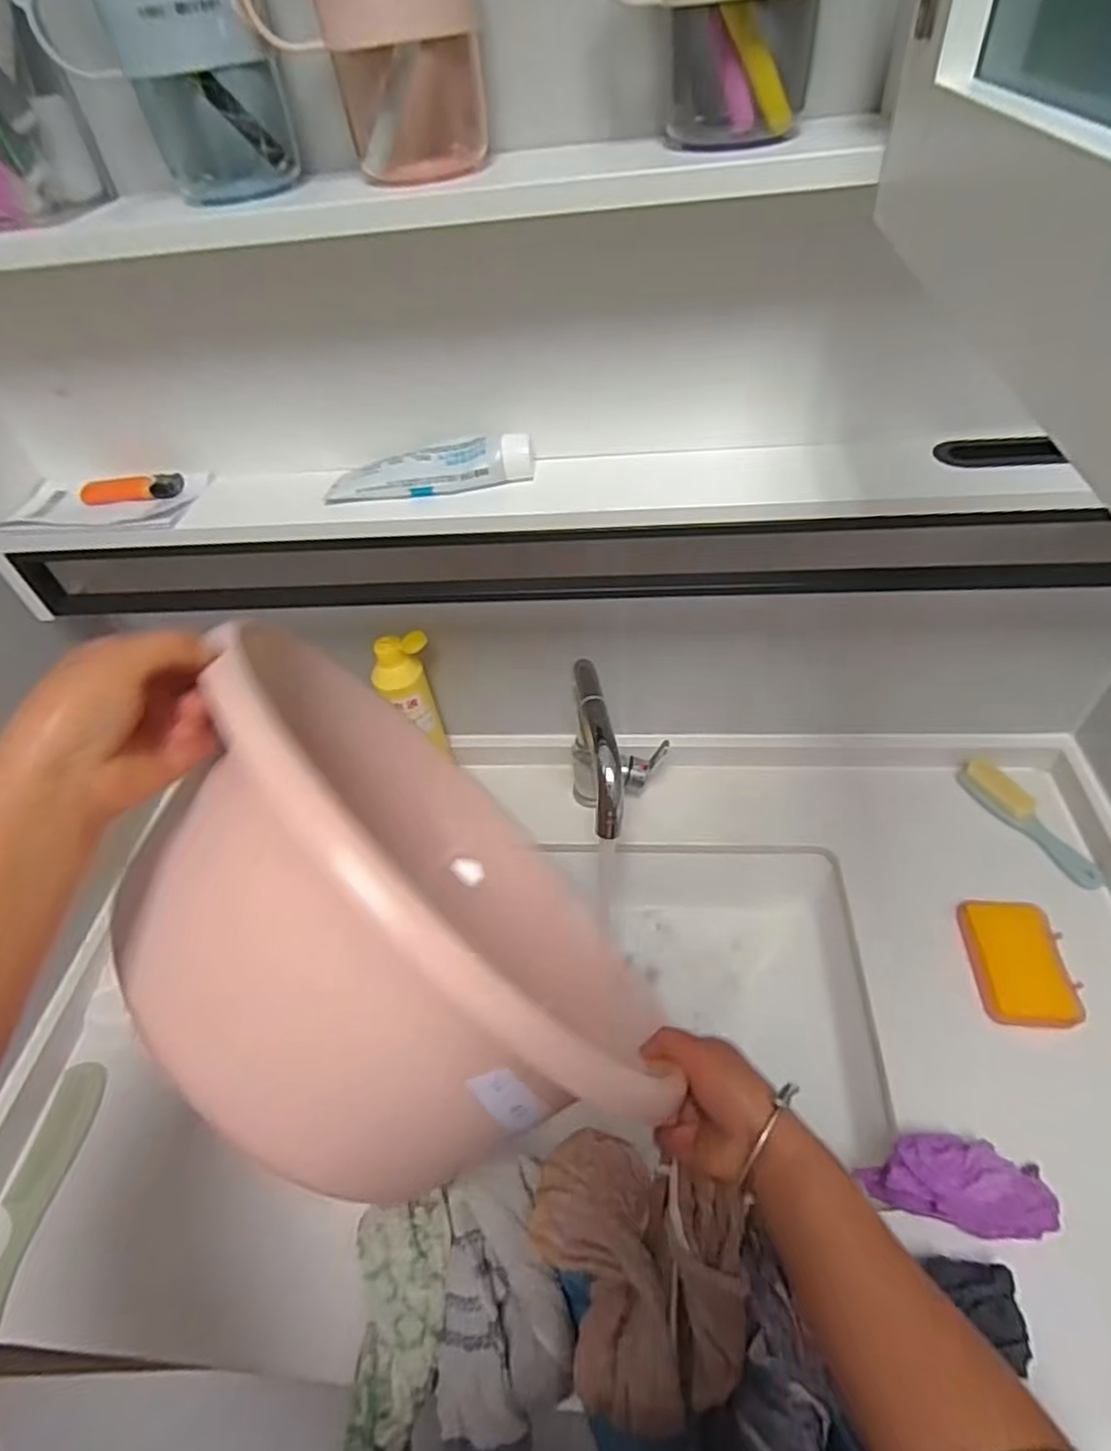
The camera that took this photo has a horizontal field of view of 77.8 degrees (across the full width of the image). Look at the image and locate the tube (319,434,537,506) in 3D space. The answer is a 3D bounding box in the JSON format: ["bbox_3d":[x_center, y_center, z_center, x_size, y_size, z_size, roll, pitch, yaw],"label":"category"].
[{"bbox_3d":[-0.099,-0.204,0.540,0.160,0.029,0.042,-6,48,2],"label":"tube"}]

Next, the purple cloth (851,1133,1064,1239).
[{"bbox_3d":[0.303,0.345,0.523,0.119,0.072,0.060,10,50,16],"label":"purple cloth"}]

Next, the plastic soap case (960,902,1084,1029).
[{"bbox_3d":[0.427,0.216,0.635,0.072,0.021,0.111,-2,48,6],"label":"plastic soap case"}]

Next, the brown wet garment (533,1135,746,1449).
[{"bbox_3d":[0.049,0.367,0.467,0.159,0.067,0.139,19,53,22],"label":"brown wet garment"}]

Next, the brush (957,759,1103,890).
[{"bbox_3d":[0.507,0.099,0.739,0.028,0.030,0.171,-21,49,-12],"label":"brush"}]

